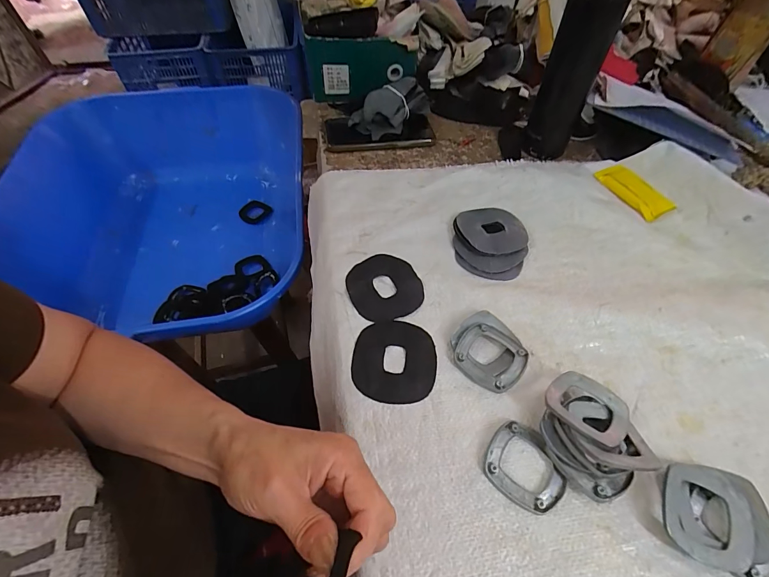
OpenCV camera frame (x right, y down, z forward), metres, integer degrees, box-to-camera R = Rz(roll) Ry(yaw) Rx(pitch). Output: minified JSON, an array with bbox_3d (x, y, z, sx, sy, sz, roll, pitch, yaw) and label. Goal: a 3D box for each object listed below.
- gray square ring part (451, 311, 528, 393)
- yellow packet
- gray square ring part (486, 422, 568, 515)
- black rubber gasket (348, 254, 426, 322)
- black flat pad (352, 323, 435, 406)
[{"bbox_3d":[0.099,0.059,0.348,0.065,0.012,0.069,-35,62,-24],"label":"gray square ring part"},{"bbox_3d":[0.329,-0.132,0.488,0.042,0.013,0.097,-22,58,-17],"label":"yellow packet"},{"bbox_3d":[0.113,0.140,0.291,0.062,0.009,0.057,31,59,19],"label":"gray square ring part"},{"bbox_3d":[0.000,-0.001,0.392,0.075,0.007,0.079,1,54,-1],"label":"black rubber gasket"},{"bbox_3d":[0.010,0.067,0.344,0.076,0.004,0.082,7,54,3],"label":"black flat pad"}]

